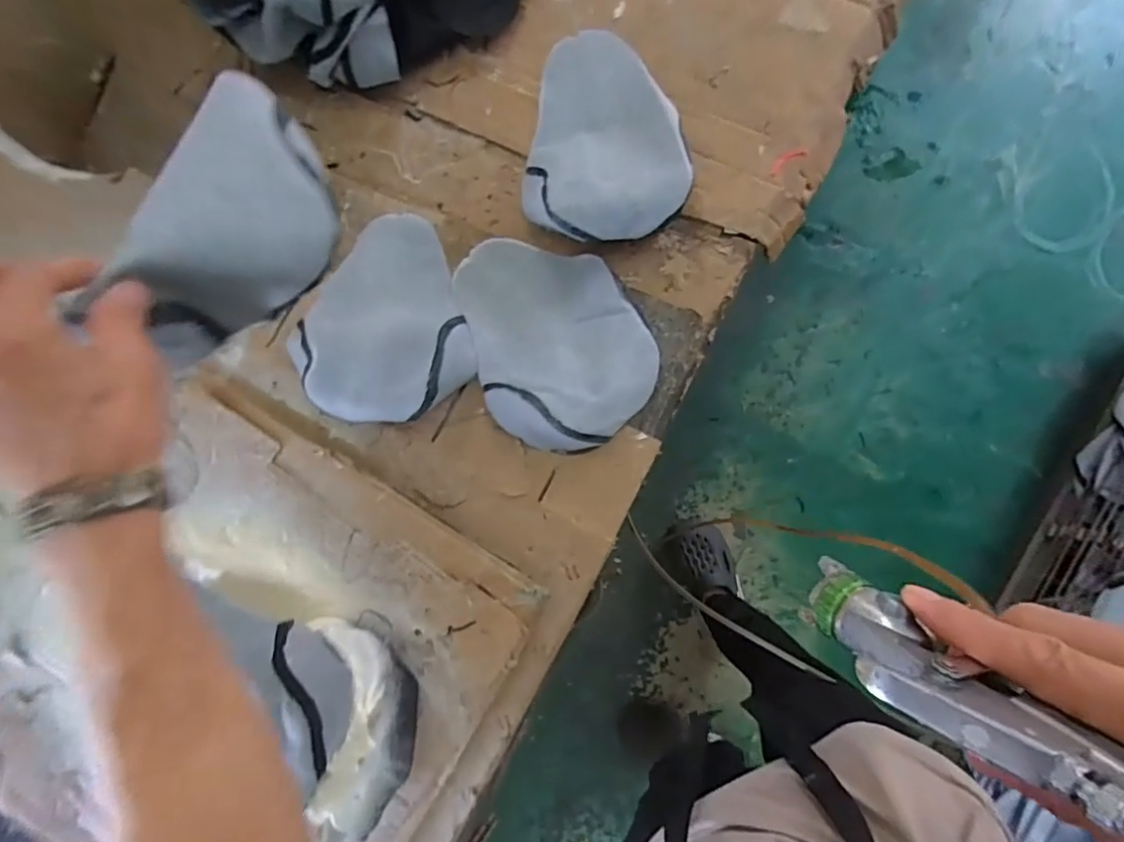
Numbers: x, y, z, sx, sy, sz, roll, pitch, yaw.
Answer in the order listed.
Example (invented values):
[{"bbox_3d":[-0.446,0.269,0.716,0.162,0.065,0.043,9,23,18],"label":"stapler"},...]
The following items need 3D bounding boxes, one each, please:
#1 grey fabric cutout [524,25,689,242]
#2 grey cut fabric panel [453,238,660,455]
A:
[{"bbox_3d":[0.050,-0.352,0.676,0.179,0.080,0.290,-9,84,7],"label":"grey fabric cutout"},{"bbox_3d":[-0.009,-0.105,0.642,0.198,0.083,0.281,-22,83,6],"label":"grey cut fabric panel"}]

